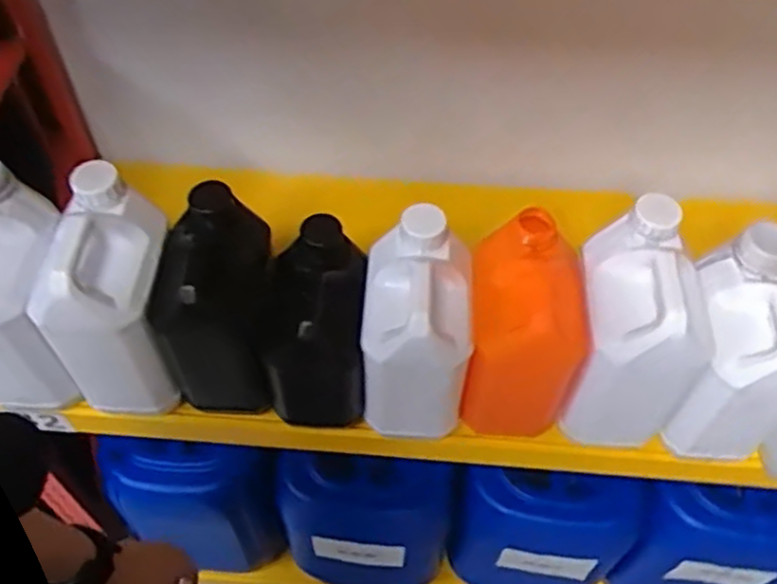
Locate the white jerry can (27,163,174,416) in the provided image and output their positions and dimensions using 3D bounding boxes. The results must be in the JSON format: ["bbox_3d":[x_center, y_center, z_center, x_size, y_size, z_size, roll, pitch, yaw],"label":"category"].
[{"bbox_3d":[-0.278,0.010,0.761,0.112,0.237,0.153,0,54,-1],"label":"white jerry can"}]

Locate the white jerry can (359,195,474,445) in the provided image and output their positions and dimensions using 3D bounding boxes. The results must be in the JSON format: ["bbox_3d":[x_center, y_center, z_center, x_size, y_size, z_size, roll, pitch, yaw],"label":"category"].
[{"bbox_3d":[0.029,0.038,0.758,0.102,0.207,0.134,3,54,1],"label":"white jerry can"}]

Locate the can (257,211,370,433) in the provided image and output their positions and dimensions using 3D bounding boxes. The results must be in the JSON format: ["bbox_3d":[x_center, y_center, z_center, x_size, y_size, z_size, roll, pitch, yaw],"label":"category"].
[{"bbox_3d":[-0.073,0.040,0.777,0.097,0.193,0.147,1,54,0],"label":"can"}]

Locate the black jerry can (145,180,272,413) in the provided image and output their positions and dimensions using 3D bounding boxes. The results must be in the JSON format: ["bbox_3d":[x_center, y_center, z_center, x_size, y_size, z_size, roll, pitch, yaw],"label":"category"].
[{"bbox_3d":[-0.172,0.012,0.761,0.099,0.200,0.134,-2,54,-2],"label":"black jerry can"}]

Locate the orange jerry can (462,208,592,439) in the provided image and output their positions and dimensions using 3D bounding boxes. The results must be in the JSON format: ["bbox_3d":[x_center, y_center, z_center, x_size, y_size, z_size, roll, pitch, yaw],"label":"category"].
[{"bbox_3d":[0.134,0.043,0.765,0.104,0.218,0.133,4,54,2],"label":"orange jerry can"}]

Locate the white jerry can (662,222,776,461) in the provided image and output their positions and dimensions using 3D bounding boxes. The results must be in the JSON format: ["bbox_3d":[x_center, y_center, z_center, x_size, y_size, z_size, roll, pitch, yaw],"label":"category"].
[{"bbox_3d":[0.336,0.059,0.746,0.111,0.213,0.142,2,54,1],"label":"white jerry can"}]

